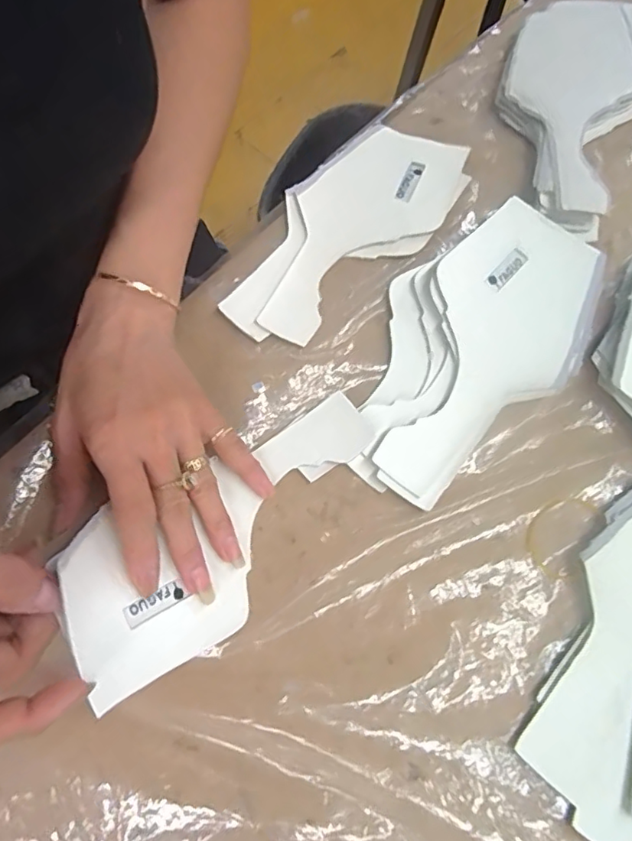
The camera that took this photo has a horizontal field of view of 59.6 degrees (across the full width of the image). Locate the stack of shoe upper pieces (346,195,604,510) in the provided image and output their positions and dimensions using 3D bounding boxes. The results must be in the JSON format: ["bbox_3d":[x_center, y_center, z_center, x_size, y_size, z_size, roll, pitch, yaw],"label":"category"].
[{"bbox_3d":[0.097,-0.046,0.330,0.109,0.018,0.204,22,71,10],"label":"stack of shoe upper pieces"}]

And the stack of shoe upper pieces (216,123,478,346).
[{"bbox_3d":[0.019,-0.129,0.368,0.089,0.008,0.196,38,75,15],"label":"stack of shoe upper pieces"}]

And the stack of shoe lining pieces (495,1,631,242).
[{"bbox_3d":[0.178,-0.225,0.393,0.098,0.020,0.194,23,72,10],"label":"stack of shoe lining pieces"}]

